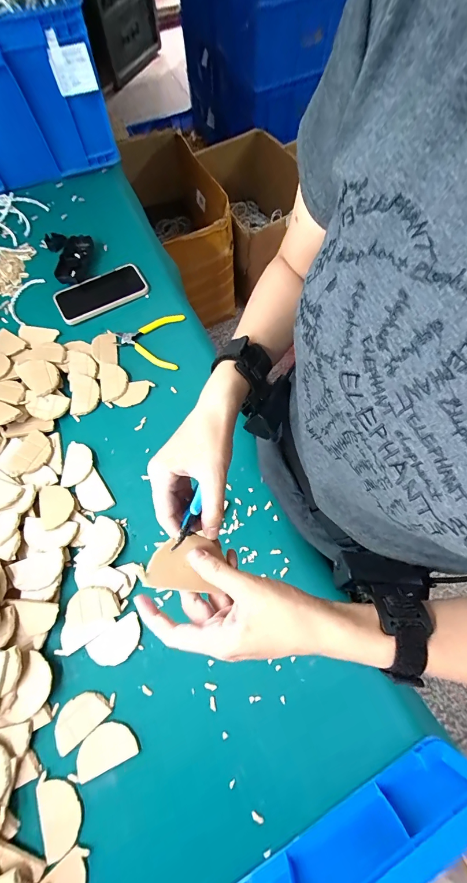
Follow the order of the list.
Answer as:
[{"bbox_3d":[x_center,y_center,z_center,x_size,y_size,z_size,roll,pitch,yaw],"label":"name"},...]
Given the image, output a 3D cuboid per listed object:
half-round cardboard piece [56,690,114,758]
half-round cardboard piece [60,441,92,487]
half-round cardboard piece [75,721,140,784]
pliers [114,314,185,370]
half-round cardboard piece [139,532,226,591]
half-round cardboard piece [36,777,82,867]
[{"bbox_3d":[-0.189,0.337,0.409,0.068,0.004,0.043,-38,74,-14],"label":"half-round cardboard piece"},{"bbox_3d":[-0.240,0.033,0.515,0.041,0.004,0.070,0,69,0],"label":"half-round cardboard piece"},{"bbox_3d":[-0.152,0.362,0.396,0.069,0.004,0.043,-23,71,-9],"label":"half-round cardboard piece"},{"bbox_3d":[-0.149,-0.183,0.596,0.111,0.012,0.108,5,69,1],"label":"pliers"},{"bbox_3d":[-0.041,0.097,0.271,0.062,0.004,0.042,12,69,-20],"label":"half-round cardboard piece"},{"bbox_3d":[-0.196,0.421,0.378,0.044,0.004,0.069,-21,71,-9],"label":"half-round cardboard piece"}]

